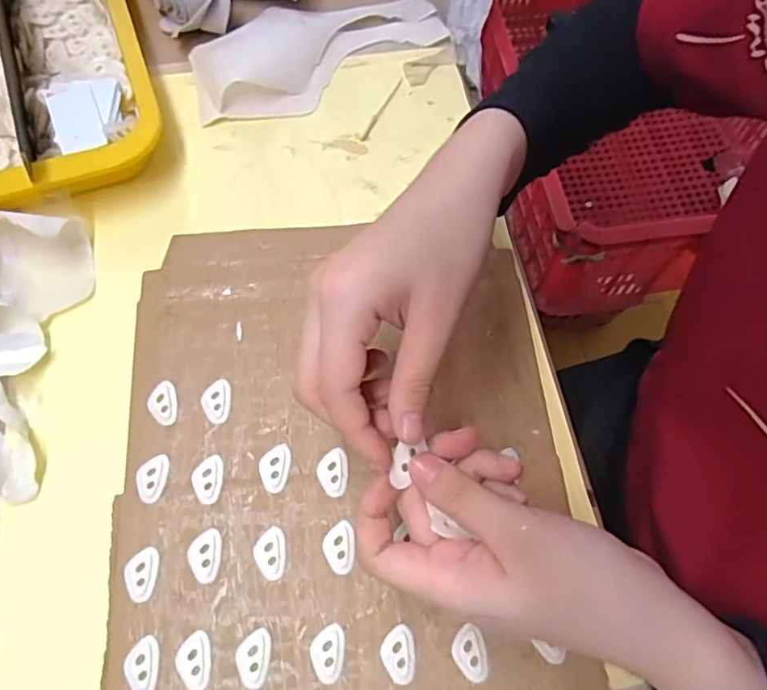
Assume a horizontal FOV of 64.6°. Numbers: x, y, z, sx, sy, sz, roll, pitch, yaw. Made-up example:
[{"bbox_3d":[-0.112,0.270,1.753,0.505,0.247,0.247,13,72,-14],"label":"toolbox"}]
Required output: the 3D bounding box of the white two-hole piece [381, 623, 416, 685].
[{"bbox_3d":[0.007,0.153,0.300,0.016,0.004,0.026,-1,64,-1],"label":"white two-hole piece"}]

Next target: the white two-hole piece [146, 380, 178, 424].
[{"bbox_3d":[-0.126,0.033,0.345,0.016,0.004,0.026,-11,65,-6],"label":"white two-hole piece"}]

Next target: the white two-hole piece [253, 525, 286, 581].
[{"bbox_3d":[-0.059,0.108,0.315,0.017,0.004,0.025,-14,65,-8],"label":"white two-hole piece"}]

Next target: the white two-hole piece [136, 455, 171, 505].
[{"bbox_3d":[-0.126,0.072,0.329,0.017,0.004,0.025,7,64,2],"label":"white two-hole piece"}]

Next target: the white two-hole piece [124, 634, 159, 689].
[{"bbox_3d":[-0.117,0.156,0.294,0.016,0.004,0.025,-9,65,-5],"label":"white two-hole piece"}]

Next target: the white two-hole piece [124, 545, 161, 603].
[{"bbox_3d":[-0.125,0.116,0.310,0.016,0.004,0.026,7,64,2],"label":"white two-hole piece"}]

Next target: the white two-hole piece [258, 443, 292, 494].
[{"bbox_3d":[-0.060,0.067,0.334,0.017,0.004,0.026,12,65,5],"label":"white two-hole piece"}]

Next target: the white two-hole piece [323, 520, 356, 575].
[{"bbox_3d":[-0.023,0.105,0.317,0.016,0.004,0.026,-5,64,-3],"label":"white two-hole piece"}]

